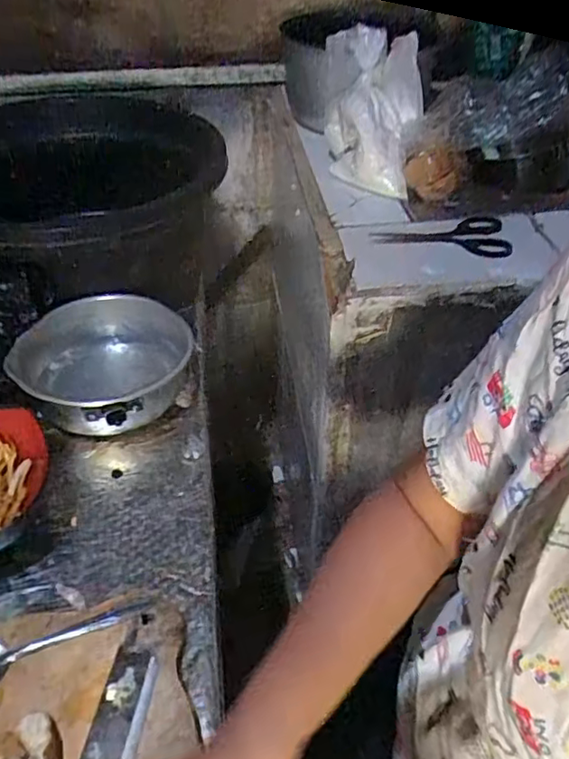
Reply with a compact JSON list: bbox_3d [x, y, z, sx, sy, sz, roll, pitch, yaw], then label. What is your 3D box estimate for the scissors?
[{"bbox_3d":[0.177,-0.159,0.679,0.148,0.017,0.063,-3,42,-6],"label":"scissors"}]

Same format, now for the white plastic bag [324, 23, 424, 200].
[{"bbox_3d":[0.109,-0.344,0.767,0.123,0.149,0.152,6,42,4],"label":"white plastic bag"}]

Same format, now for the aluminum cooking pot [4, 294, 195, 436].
[{"bbox_3d":[-0.207,-0.011,0.704,0.180,0.086,0.187,1,42,-1],"label":"aluminum cooking pot"}]

